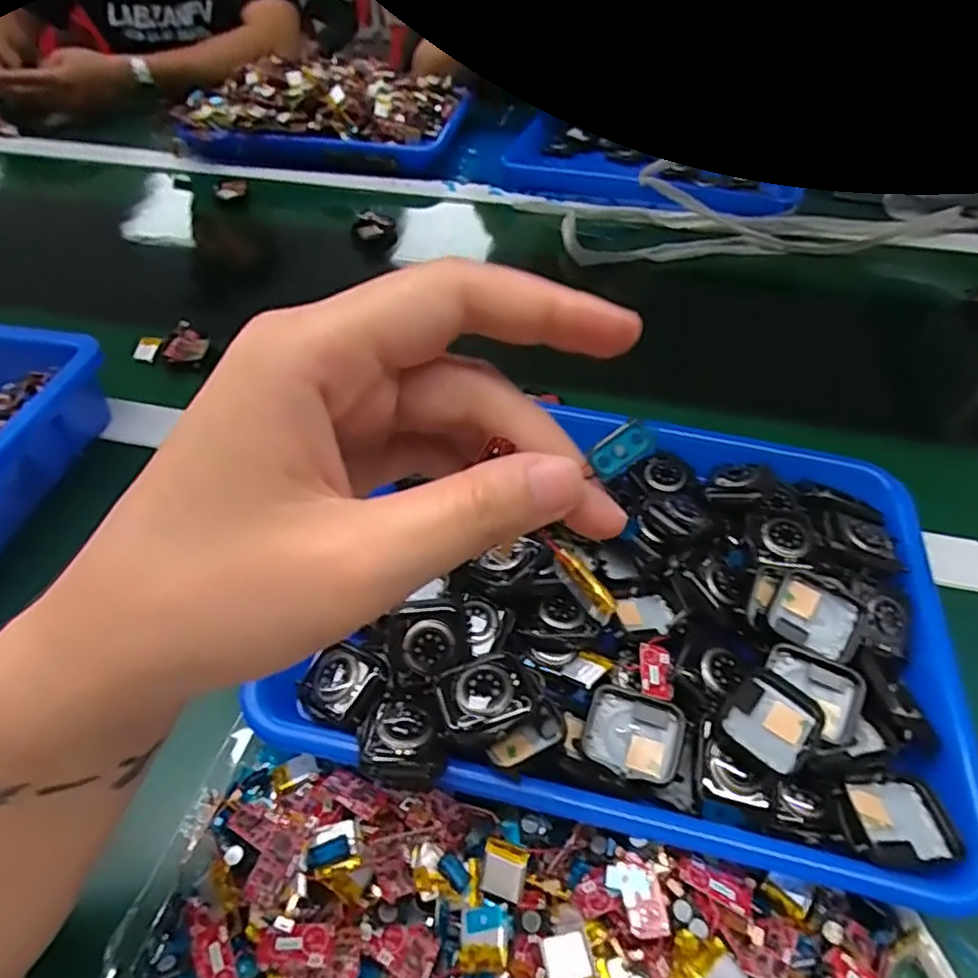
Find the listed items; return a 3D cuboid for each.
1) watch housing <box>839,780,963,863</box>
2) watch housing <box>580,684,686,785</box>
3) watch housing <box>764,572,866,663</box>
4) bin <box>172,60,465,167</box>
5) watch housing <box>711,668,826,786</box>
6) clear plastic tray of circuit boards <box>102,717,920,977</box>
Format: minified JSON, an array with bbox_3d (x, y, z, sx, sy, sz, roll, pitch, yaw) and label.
[{"bbox_3d":[0.167,0.134,0.264,0.044,0.008,0.031,0,48,-1],"label":"watch housing"},{"bbox_3d":[0.064,0.111,0.291,0.041,0.016,0.035,19,50,16],"label":"watch housing"},{"bbox_3d":[0.159,0.062,0.313,0.040,0.010,0.034,24,75,16],"label":"watch housing"},{"bbox_3d":[-0.206,-0.460,0.805,0.350,0.088,0.183,-1,48,-2],"label":"bin"},{"bbox_3d":[0.122,0.104,0.283,0.037,0.009,0.042,30,54,24],"label":"watch housing"},{"bbox_3d":[0.014,0.183,0.246,0.316,0.041,0.109,11,49,9],"label":"clear plastic tray of circuit boards"}]

